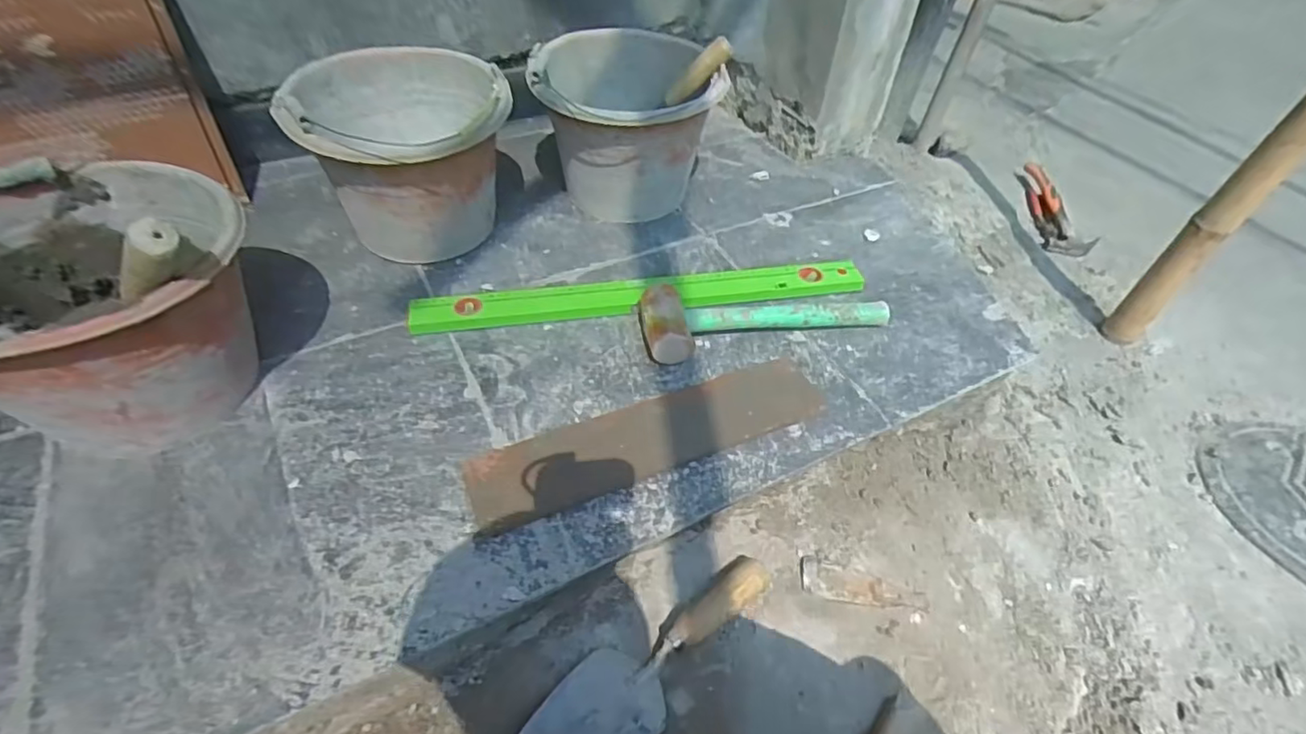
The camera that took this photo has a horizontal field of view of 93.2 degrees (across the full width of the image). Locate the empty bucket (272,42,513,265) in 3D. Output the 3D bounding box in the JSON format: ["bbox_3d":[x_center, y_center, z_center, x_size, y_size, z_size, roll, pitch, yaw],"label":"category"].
[{"bbox_3d":[-0.323,-0.273,0.834,0.249,0.208,0.282,-20,51,-22],"label":"empty bucket"}]

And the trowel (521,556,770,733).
[{"bbox_3d":[0.000,0.282,0.585,0.307,0.051,0.085,-29,55,-28],"label":"trowel"}]

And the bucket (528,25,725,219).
[{"bbox_3d":[-0.044,-0.354,0.934,0.255,0.206,0.289,-8,48,-12],"label":"bucket"}]

